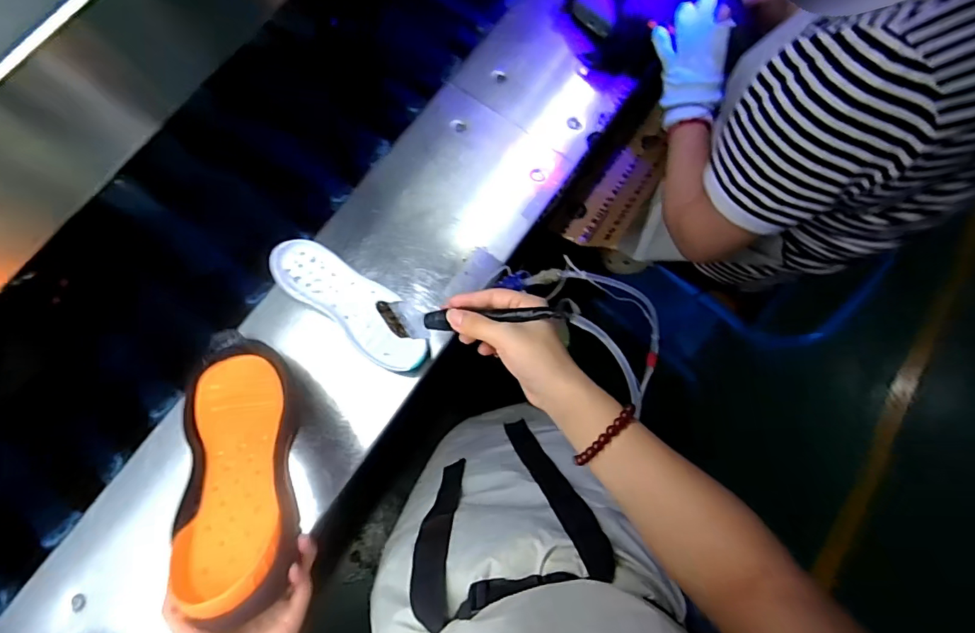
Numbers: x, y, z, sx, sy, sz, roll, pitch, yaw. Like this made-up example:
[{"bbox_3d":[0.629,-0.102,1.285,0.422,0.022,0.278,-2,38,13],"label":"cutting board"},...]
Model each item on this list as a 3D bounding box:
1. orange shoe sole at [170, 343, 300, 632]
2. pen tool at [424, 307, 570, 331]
[{"bbox_3d":[-0.243,0.134,0.481,0.107,0.043,0.301,-23,48,-5],"label":"orange shoe sole"},{"bbox_3d":[0.002,0.000,0.390,0.126,0.013,0.016,-4,77,26],"label":"pen tool"}]

